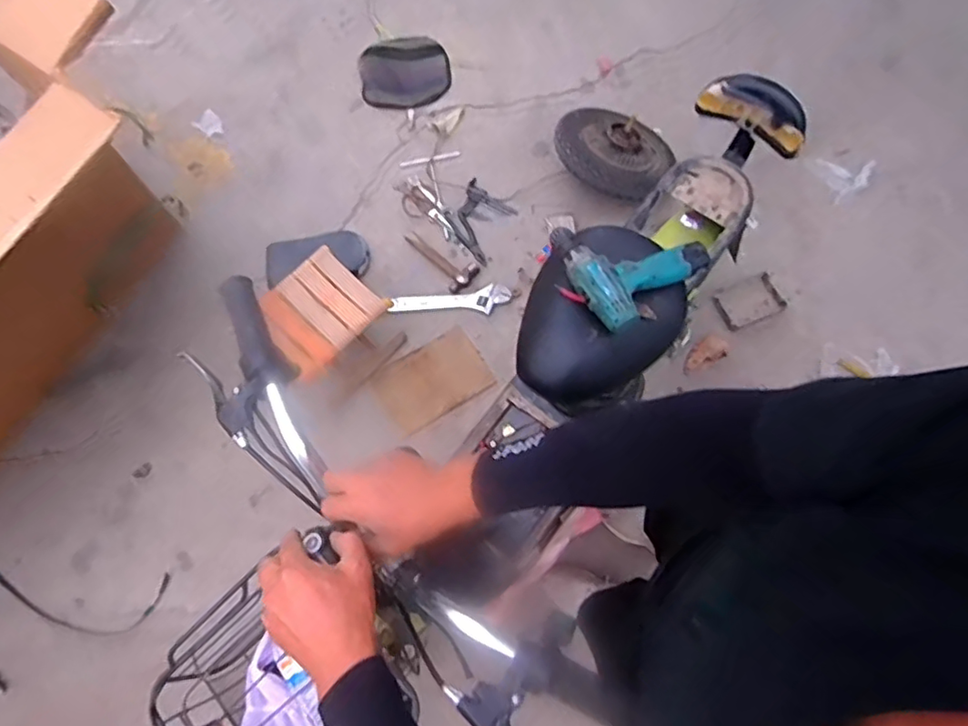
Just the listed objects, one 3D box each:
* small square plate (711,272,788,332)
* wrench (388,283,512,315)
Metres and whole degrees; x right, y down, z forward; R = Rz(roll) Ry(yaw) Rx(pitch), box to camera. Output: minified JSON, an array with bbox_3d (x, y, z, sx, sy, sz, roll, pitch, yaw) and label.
[{"bbox_3d":[0.715,-0.164,1.588,0.175,0.022,0.114,-23,79,0],"label":"small square plate"},{"bbox_3d":[-0.091,-0.165,1.642,0.329,0.018,0.078,-10,73,2],"label":"wrench"}]

